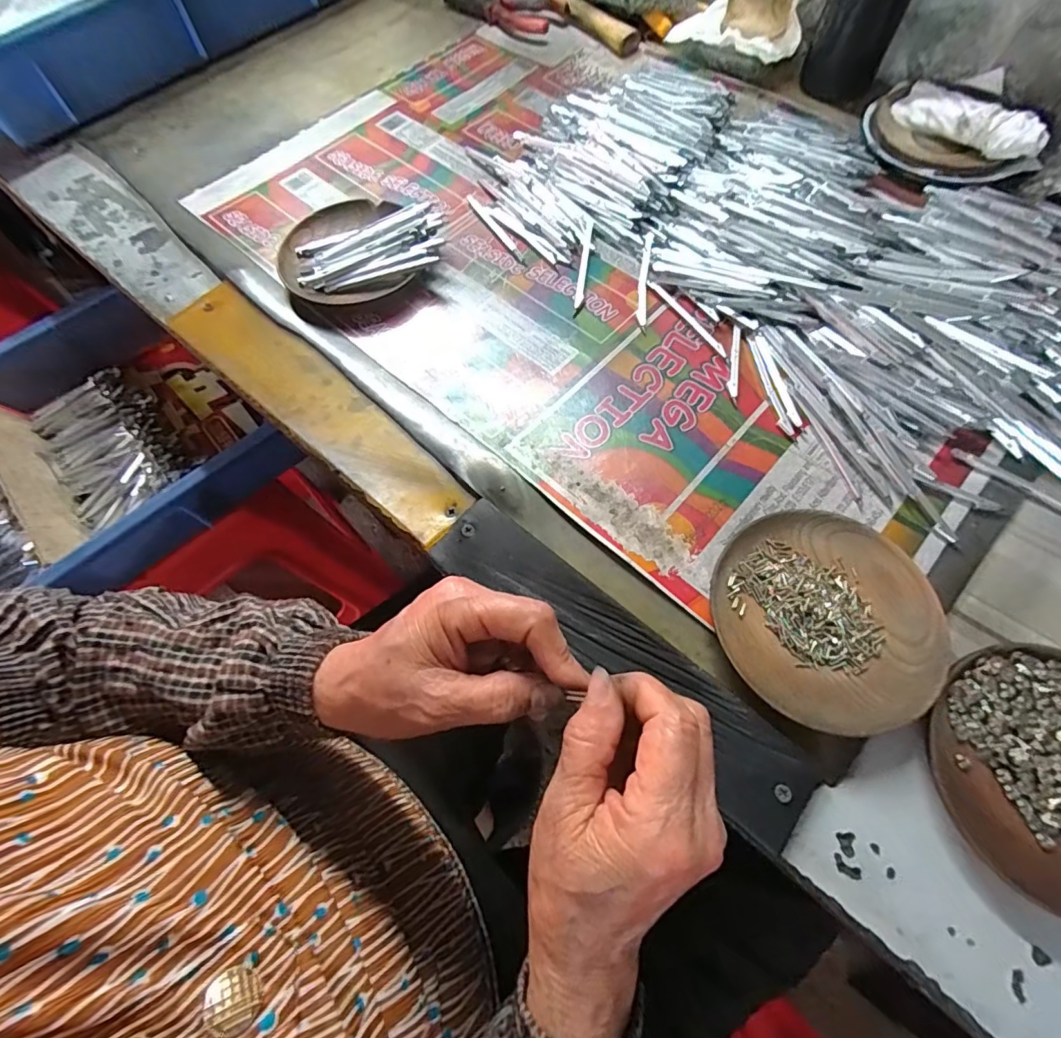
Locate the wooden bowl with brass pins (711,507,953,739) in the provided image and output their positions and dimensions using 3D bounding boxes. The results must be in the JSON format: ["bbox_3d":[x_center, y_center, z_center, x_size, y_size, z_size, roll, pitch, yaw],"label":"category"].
[{"bbox_3d":[0.157,0.051,0.273,0.114,0.020,0.112,-1,67,2],"label":"wooden bowl with brass pins"}]

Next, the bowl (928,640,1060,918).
[{"bbox_3d":[0.251,0.120,0.240,0.113,0.018,0.113,-1,67,2],"label":"bowl"}]

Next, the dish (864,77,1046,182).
[{"bbox_3d":[0.347,-0.333,0.422,0.112,0.038,0.123,-1,67,2],"label":"dish"}]

